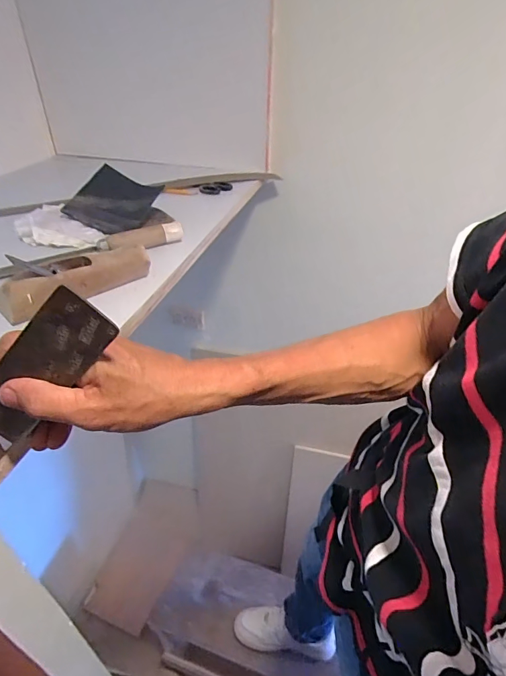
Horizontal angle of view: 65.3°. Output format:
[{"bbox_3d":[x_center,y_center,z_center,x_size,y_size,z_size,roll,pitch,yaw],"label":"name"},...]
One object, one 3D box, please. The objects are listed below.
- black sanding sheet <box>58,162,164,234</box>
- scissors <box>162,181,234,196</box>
[{"bbox_3d":[-0.221,-0.217,0.624,0.136,0.014,0.118,22,62,14],"label":"black sanding sheet"},{"bbox_3d":[-0.102,-0.290,0.779,0.128,0.017,0.046,-16,40,-22],"label":"scissors"}]

